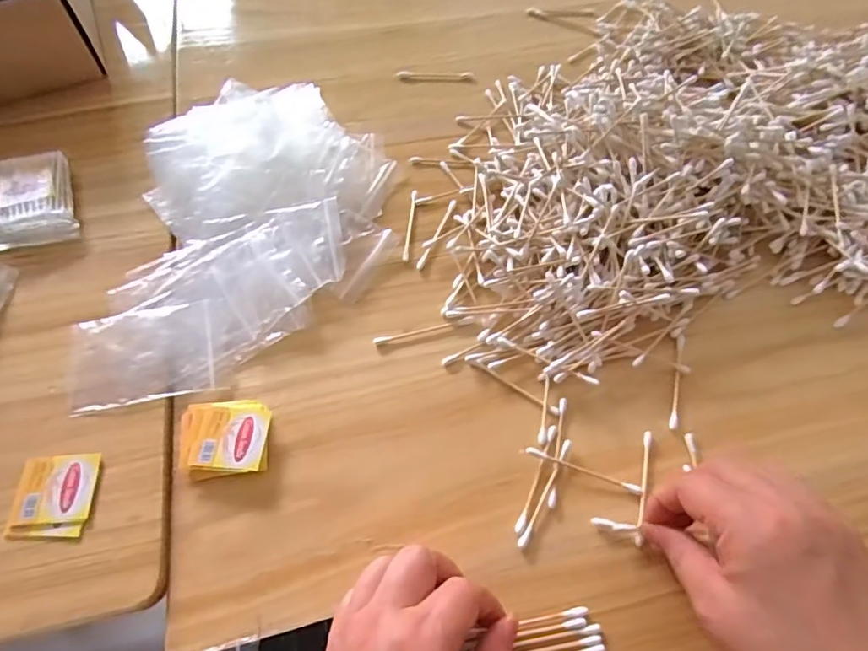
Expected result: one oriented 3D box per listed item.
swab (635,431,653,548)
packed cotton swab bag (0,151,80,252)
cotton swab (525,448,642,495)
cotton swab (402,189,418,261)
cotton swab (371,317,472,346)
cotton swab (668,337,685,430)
[{"bbox_3d":[0.128,0.097,0.342,0.006,0.008,0.071,14,60,7],"label":"swab"},{"bbox_3d":[-0.312,-0.098,0.438,0.062,0.017,0.087,-14,61,-9],"label":"packed cotton swab bag"},{"bbox_3d":[0.091,0.088,0.344,0.072,0.008,0.005,18,61,9],"label":"cotton swab"},{"bbox_3d":[-0.019,-0.080,0.440,0.006,0.004,0.069,5,60,2],"label":"cotton swab"},{"bbox_3d":[-0.006,0.004,0.396,0.072,0.005,0.005,-12,61,-8],"label":"cotton swab"},{"bbox_3d":[0.163,0.036,0.378,0.006,0.004,0.069,15,61,7],"label":"cotton swab"}]

